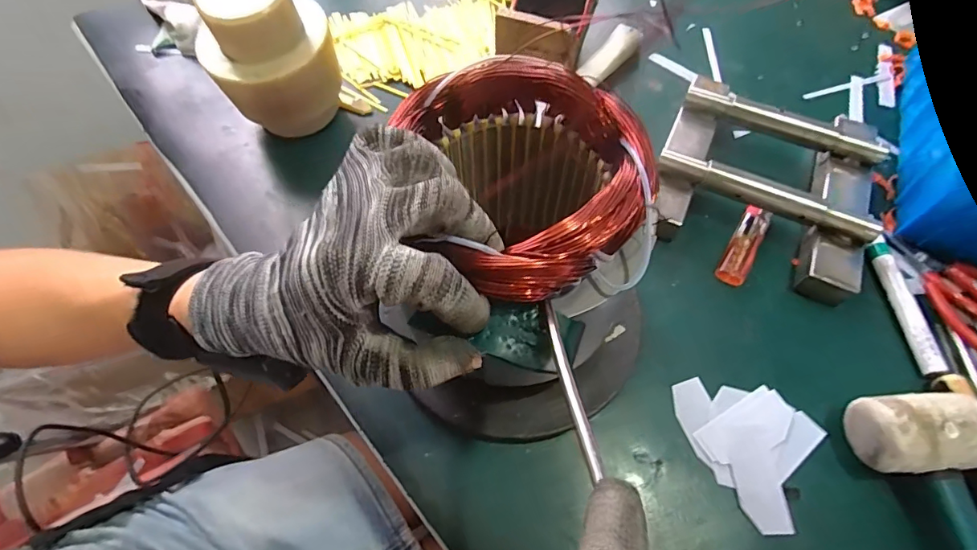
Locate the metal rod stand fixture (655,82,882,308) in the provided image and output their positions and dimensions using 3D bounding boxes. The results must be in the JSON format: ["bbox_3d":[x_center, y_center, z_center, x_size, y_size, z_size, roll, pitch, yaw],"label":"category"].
[{"bbox_3d":[0.250,-0.092,0.425,0.187,0.042,0.194,26,63,14],"label":"metal rod stand fixture"}]

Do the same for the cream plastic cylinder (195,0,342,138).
[{"bbox_3d":[-0.193,-0.192,0.425,0.106,0.133,0.085,-15,61,-9],"label":"cream plastic cylinder"}]

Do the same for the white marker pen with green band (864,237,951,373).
[{"bbox_3d":[0.331,0.022,0.376,0.018,0.012,0.118,0,60,0],"label":"white marker pen with green band"}]

